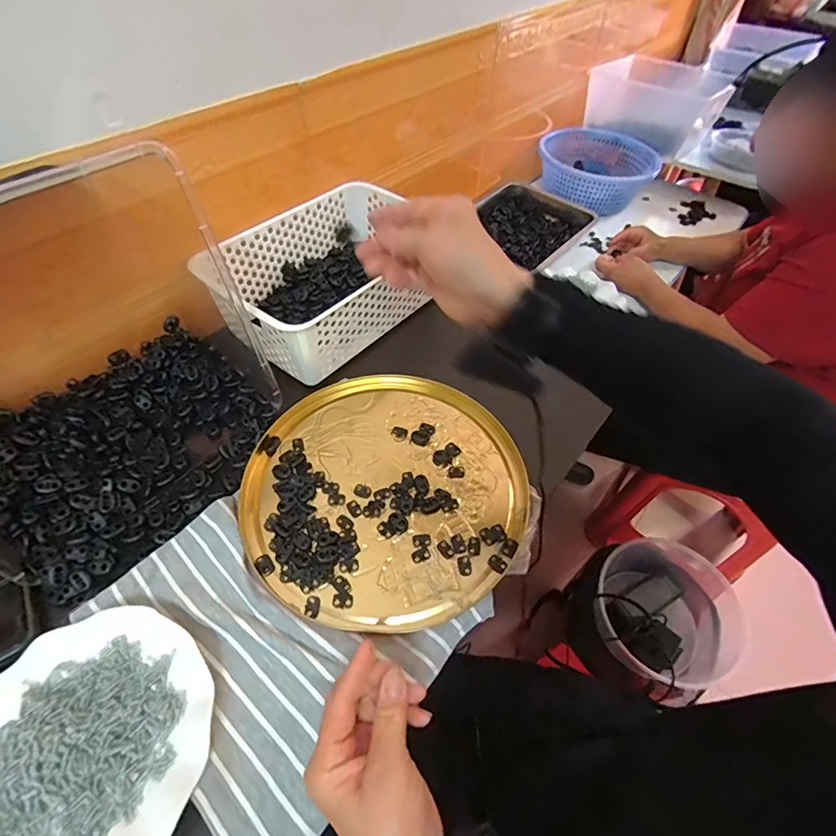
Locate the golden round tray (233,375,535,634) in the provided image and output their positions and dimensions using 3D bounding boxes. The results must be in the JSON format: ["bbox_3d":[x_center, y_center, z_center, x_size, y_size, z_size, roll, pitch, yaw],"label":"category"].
[{"bbox_3d":[-0.034,0.069,0.483,0.289,0.012,0.285,2,52,-3],"label":"golden round tray"}]

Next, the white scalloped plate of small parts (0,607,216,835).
[{"bbox_3d":[-0.248,0.243,0.332,0.176,0.016,0.179,2,52,-3],"label":"white scalloped plate of small parts"}]

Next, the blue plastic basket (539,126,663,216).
[{"bbox_3d":[0.426,-0.604,1.079,0.266,0.093,0.268,26,55,17],"label":"blue plastic basket"}]

